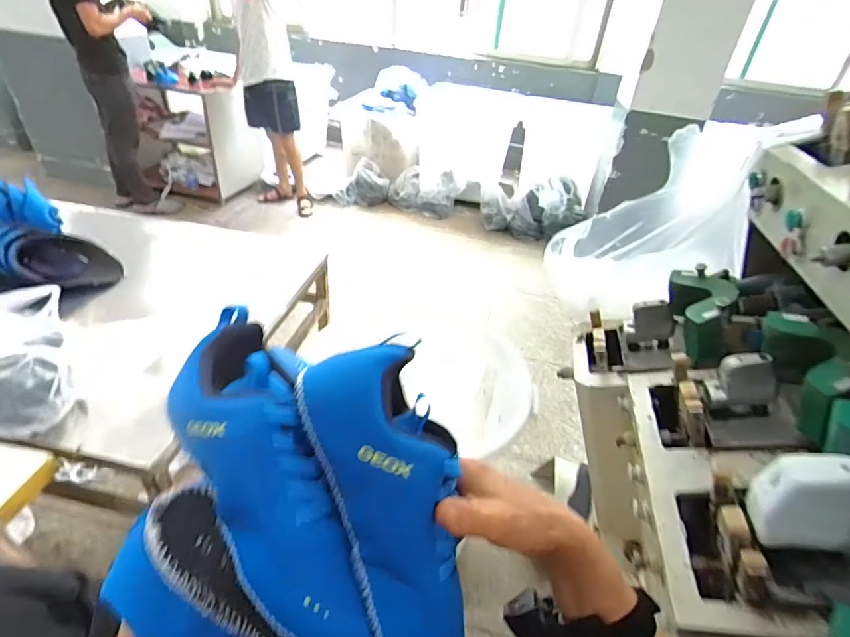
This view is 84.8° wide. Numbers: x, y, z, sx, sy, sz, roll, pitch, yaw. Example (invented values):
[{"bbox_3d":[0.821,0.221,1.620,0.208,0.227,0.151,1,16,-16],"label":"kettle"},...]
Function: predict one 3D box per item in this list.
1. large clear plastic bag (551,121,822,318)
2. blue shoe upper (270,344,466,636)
[{"bbox_3d":[0.559,-0.225,1.181,0.348,0.522,0.301,1,40,-7],"label":"large clear plastic bag"},{"bbox_3d":[-0.014,0.123,0.286,0.072,0.047,0.222,-15,84,-24],"label":"blue shoe upper"}]

